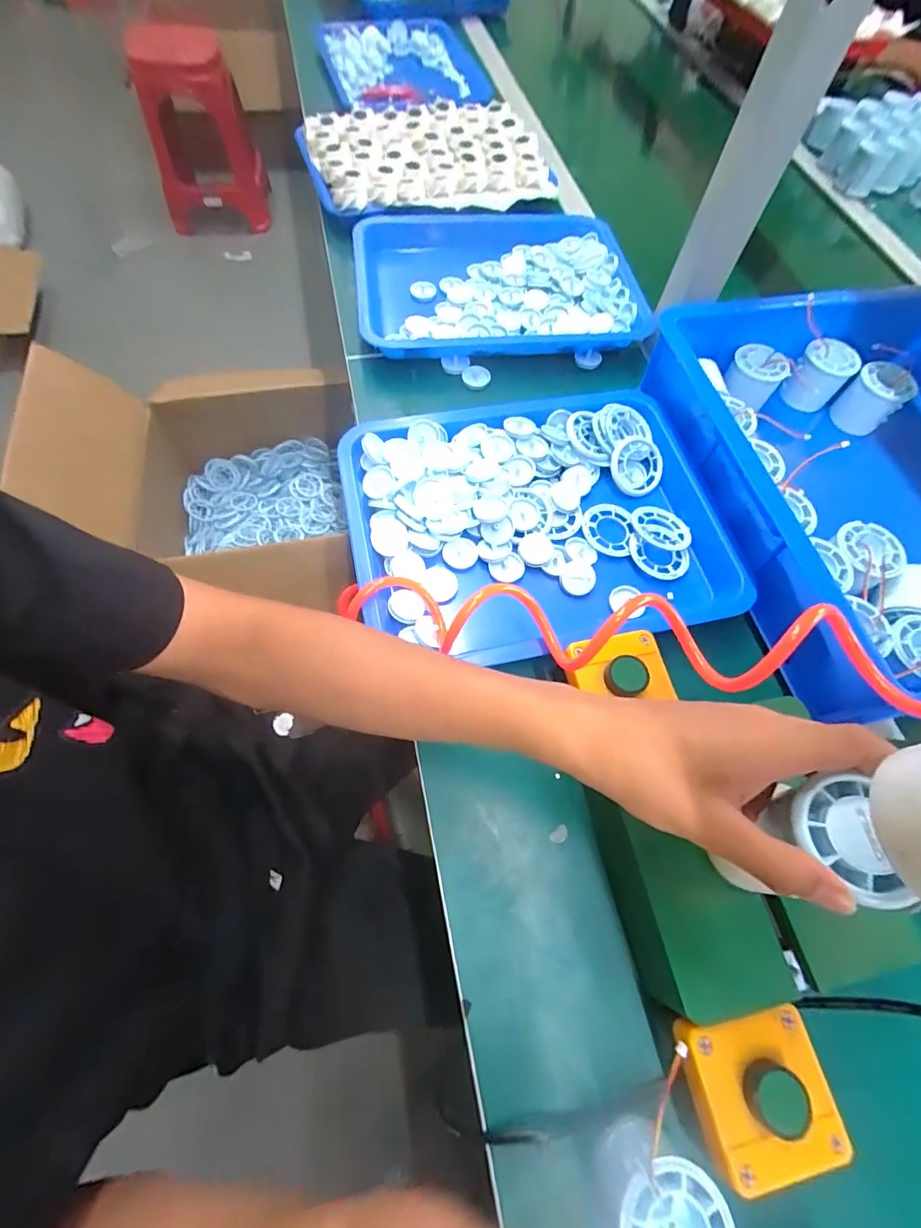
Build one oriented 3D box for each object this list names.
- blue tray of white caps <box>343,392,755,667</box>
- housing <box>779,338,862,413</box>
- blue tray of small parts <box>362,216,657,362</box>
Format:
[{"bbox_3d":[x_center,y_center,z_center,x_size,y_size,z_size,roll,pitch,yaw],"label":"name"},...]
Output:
[{"bbox_3d":[0.069,-0.083,0.458,0.339,0.044,0.263,-11,66,-9],"label":"blue tray of white caps"},{"bbox_3d":[0.392,-0.259,0.544,0.057,0.055,0.059,37,68,14],"label":"housing"},{"bbox_3d":[0.041,-0.407,0.619,0.326,0.061,0.269,-6,65,-7],"label":"blue tray of small parts"}]

